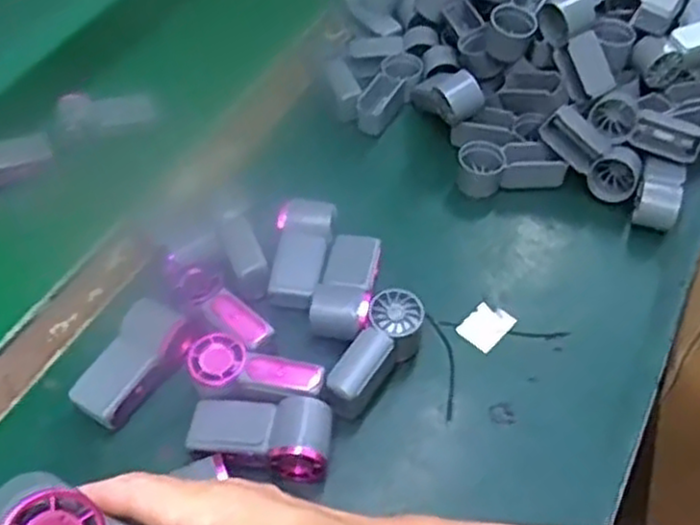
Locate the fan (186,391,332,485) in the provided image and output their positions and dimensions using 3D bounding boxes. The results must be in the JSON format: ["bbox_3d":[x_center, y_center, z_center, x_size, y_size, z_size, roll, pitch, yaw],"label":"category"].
[{"bbox_3d":[-0.060,0.116,0.500,0.094,0.038,0.047,5,51,5],"label":"fan"}]

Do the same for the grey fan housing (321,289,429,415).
[{"bbox_3d":[0.017,0.069,0.525,0.034,0.047,0.095,24,55,19],"label":"grey fan housing"}]

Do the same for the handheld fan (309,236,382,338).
[{"bbox_3d":[-0.003,0.019,0.570,0.043,0.040,0.101,6,51,5],"label":"handheld fan"}]

